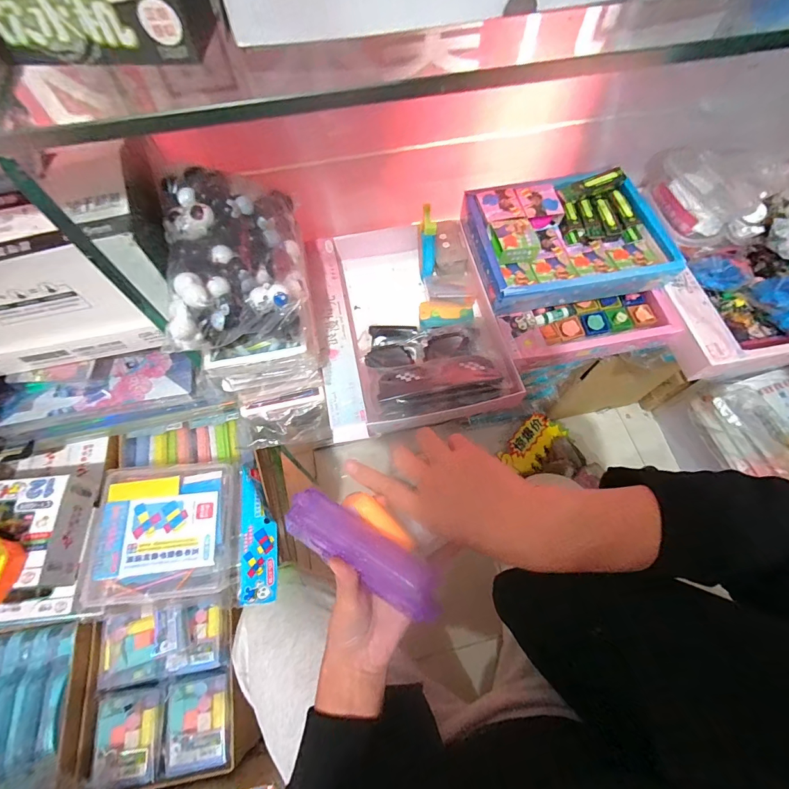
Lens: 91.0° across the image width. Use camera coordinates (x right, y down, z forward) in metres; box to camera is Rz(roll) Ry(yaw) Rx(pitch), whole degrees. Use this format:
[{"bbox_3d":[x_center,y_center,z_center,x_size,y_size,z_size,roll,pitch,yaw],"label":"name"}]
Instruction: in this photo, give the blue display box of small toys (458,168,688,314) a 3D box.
[{"bbox_3d":[0.212,-0.195,0.489,0.224,0.046,0.169,-11,66,-4],"label":"blue display box of small toys"}]

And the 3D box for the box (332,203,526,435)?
[{"bbox_3d":[0.031,-0.103,0.494,0.175,0.055,0.285,-11,66,-4],"label":"box"}]

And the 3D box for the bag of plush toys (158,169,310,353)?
[{"bbox_3d":[-0.148,-0.127,0.366,0.114,0.079,0.176,-10,66,-4],"label":"bag of plush toys"}]

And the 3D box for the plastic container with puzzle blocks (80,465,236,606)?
[{"bbox_3d":[-0.259,0.153,0.442,0.151,0.039,0.152,-6,66,-2],"label":"plastic container with puzzle blocks"}]

